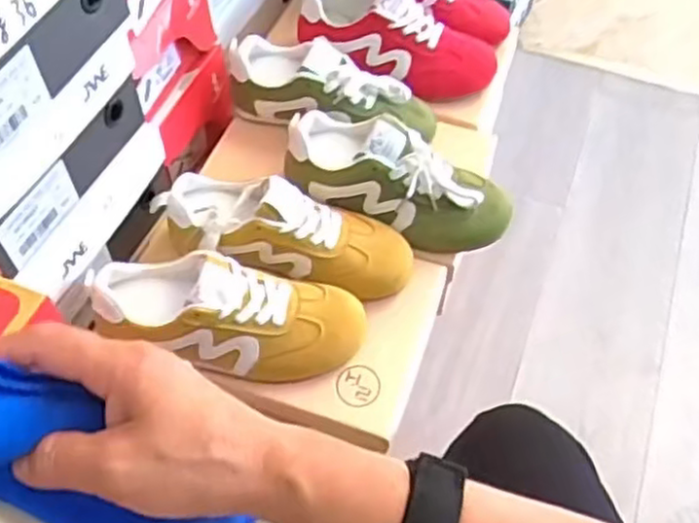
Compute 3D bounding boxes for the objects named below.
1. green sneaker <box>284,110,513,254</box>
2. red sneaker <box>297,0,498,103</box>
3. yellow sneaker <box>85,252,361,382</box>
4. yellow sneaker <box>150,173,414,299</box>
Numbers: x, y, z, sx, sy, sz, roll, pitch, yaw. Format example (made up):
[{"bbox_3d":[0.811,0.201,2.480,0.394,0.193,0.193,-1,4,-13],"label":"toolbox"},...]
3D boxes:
[{"bbox_3d":[0.045,-0.085,0.712,0.221,0.088,0.080,21,58,13],"label":"green sneaker"},{"bbox_3d":[0.055,-0.256,0.826,0.228,0.080,0.091,24,58,-1],"label":"red sneaker"},{"bbox_3d":[-0.100,0.043,0.622,0.231,0.077,0.077,12,55,-10],"label":"yellow sneaker"},{"bbox_3d":[-0.059,-0.035,0.673,0.231,0.079,0.082,12,57,7],"label":"yellow sneaker"}]

